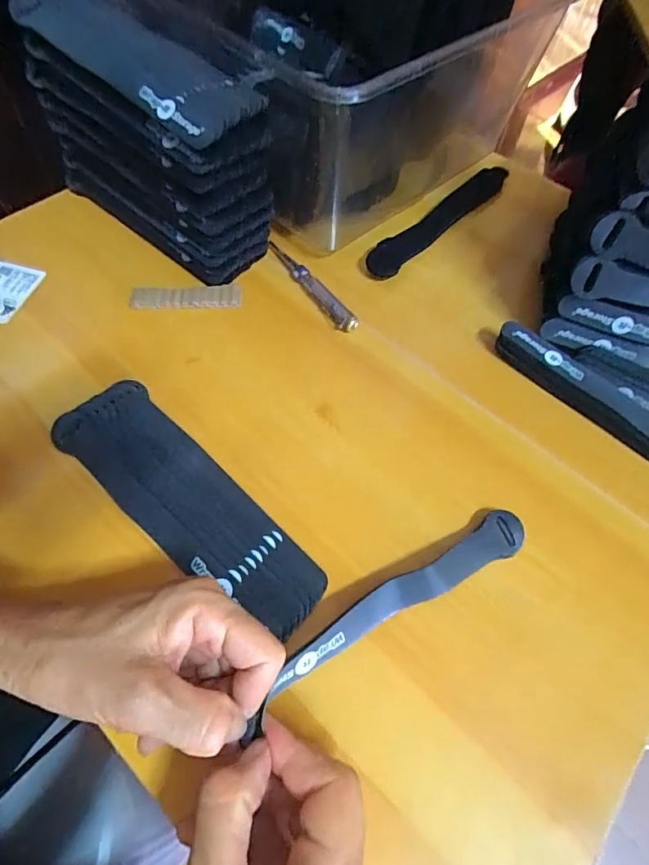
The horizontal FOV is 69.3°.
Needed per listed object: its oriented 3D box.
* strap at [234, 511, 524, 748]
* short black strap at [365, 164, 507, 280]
[{"bbox_3d":[0.042,0.094,0.261,0.197,0.015,0.025,-22,64,-26],"label":"strap"},{"bbox_3d":[0.112,-0.207,0.441,0.028,0.013,0.212,39,66,17],"label":"short black strap"}]

